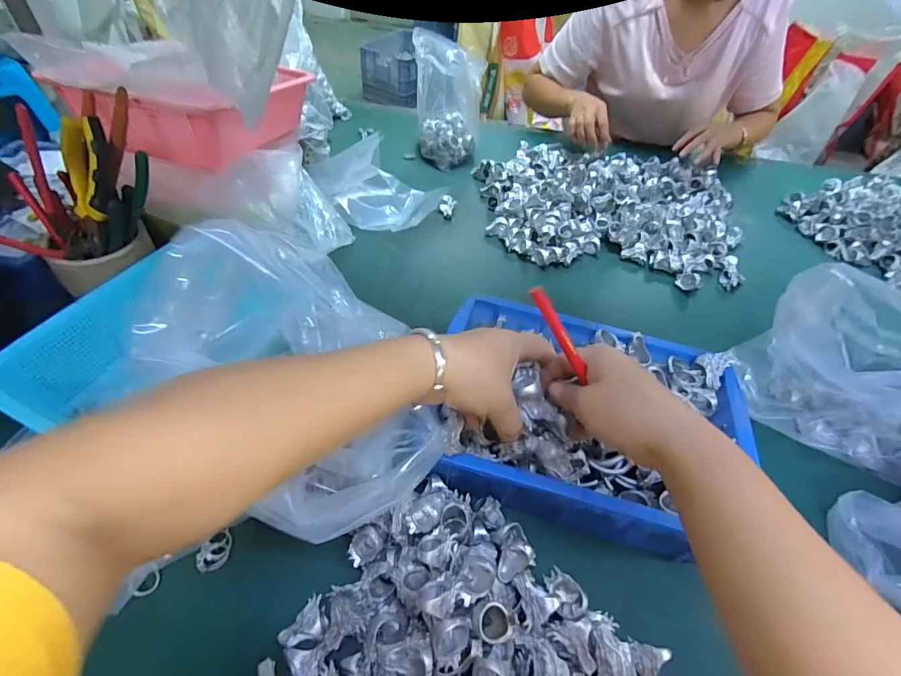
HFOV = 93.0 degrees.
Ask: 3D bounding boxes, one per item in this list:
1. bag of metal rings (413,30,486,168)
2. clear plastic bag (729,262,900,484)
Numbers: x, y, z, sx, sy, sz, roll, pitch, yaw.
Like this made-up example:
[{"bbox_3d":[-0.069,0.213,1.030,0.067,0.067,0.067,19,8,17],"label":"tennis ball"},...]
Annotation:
[{"bbox_3d":[-0.006,-0.440,0.803,0.127,0.164,0.165,3,48,-3],"label":"bag of metal rings"},{"bbox_3d":[0.459,0.035,0.483,0.209,0.123,0.190,16,49,8],"label":"clear plastic bag"}]

